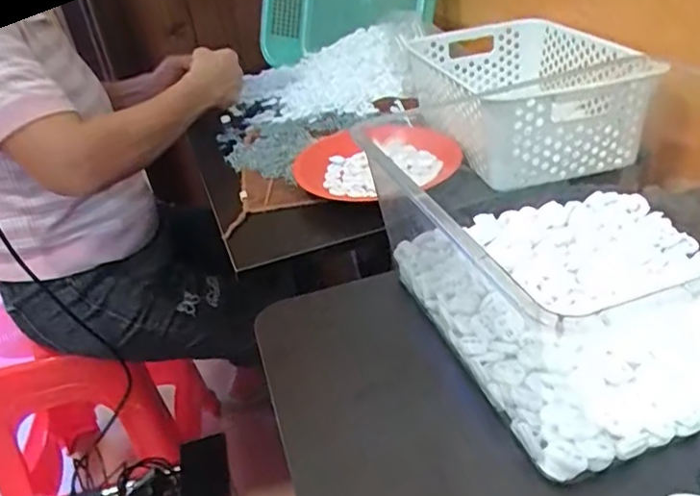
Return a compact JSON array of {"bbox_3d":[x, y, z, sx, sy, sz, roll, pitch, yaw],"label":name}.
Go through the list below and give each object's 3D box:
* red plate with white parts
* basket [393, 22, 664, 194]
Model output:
[{"bbox_3d":[0.036,-0.106,0.740,0.195,0.032,0.199,-6,31,4],"label":"red plate with white parts"},{"bbox_3d":[0.221,-0.215,0.758,0.218,0.106,0.359,-10,31,-3],"label":"basket"}]

